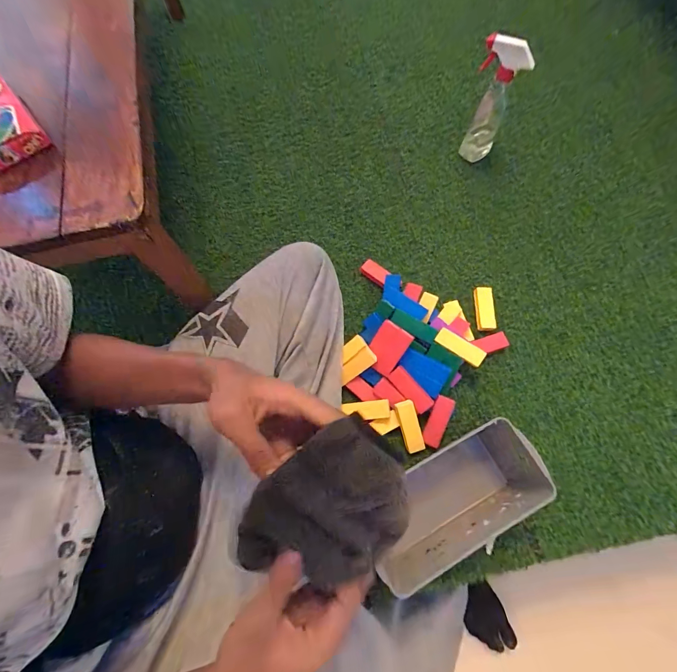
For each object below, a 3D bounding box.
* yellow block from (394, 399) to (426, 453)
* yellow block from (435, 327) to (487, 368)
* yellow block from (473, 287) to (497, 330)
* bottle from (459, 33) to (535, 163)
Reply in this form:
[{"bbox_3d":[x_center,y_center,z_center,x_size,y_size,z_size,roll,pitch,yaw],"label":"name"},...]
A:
[{"bbox_3d":[0.123,0.156,0.571,0.032,0.013,0.087,-15,87,-5],"label":"yellow block"},{"bbox_3d":[0.213,0.019,0.579,0.085,0.016,0.029,36,75,11],"label":"yellow block"},{"bbox_3d":[0.290,-0.053,0.657,0.033,0.019,0.089,1,72,0],"label":"yellow block"},{"bbox_3d":[0.315,-0.486,0.695,0.088,0.240,0.059,18,73,6],"label":"bottle"}]

